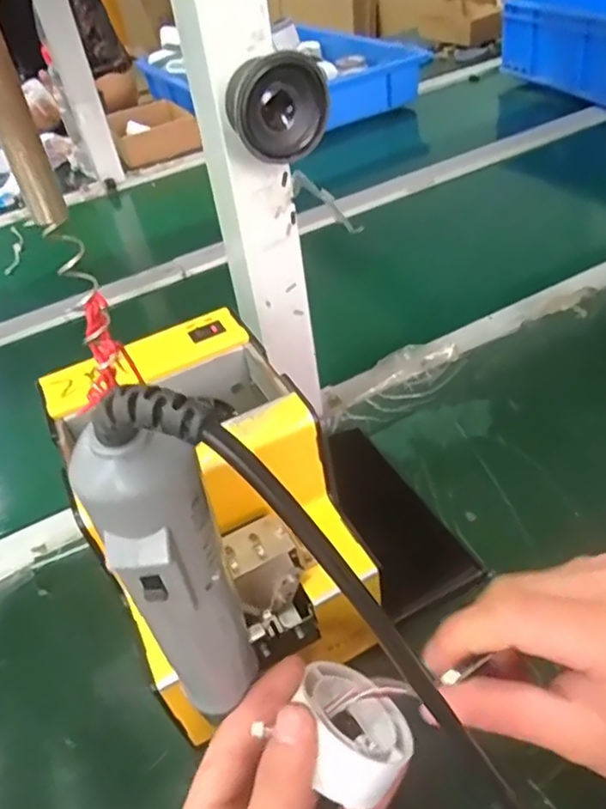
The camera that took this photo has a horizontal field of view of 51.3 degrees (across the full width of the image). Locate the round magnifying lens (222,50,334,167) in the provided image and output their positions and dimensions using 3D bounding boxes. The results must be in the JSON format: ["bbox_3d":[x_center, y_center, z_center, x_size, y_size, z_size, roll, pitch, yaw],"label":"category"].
[{"bbox_3d":[-0.014,-0.160,0.344,0.054,0.052,0.030,-13,19,-14],"label":"round magnifying lens"}]

